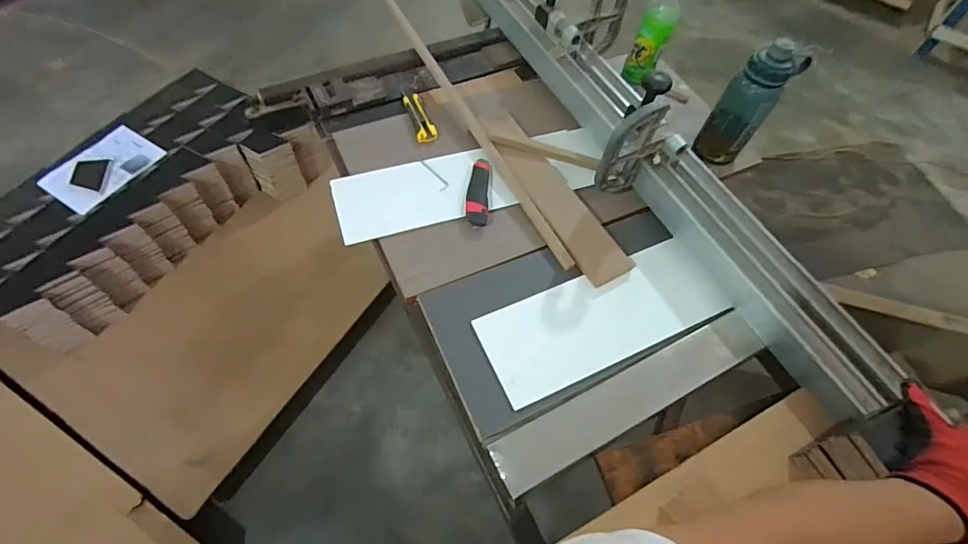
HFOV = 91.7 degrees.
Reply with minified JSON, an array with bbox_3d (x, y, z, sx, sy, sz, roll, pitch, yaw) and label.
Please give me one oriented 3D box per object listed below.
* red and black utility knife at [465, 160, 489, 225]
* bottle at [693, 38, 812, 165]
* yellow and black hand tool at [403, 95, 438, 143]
[{"bbox_3d":[-0.010,-0.147,0.849,0.038,0.019,0.145,2,59,-2],"label":"red and black utility knife"},{"bbox_3d":[0.474,-0.301,0.845,0.092,0.227,0.082,35,63,17],"label":"bottle"},{"bbox_3d":[-0.127,-0.304,0.928,0.039,0.021,0.122,-16,61,-13],"label":"yellow and black hand tool"}]

